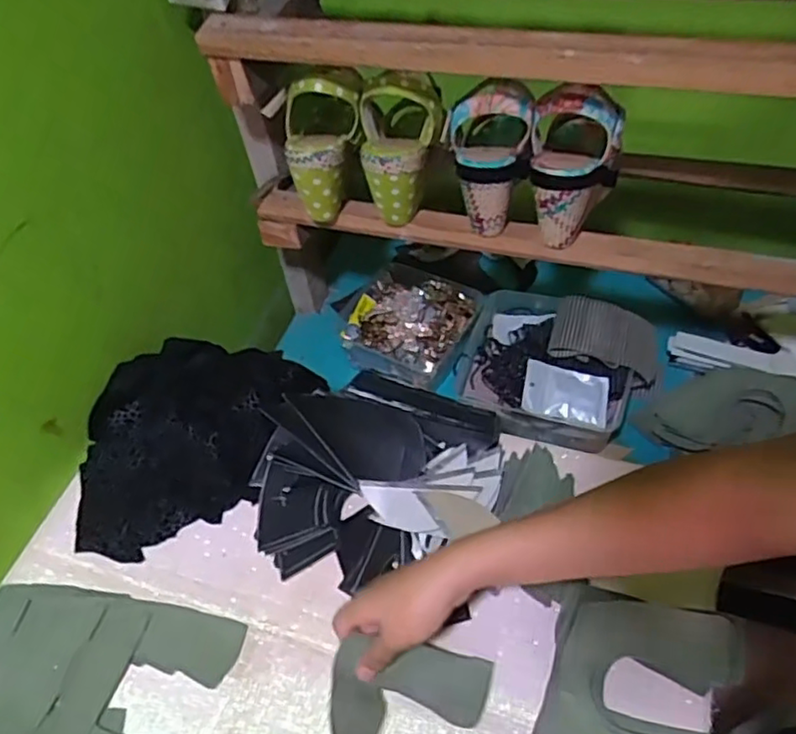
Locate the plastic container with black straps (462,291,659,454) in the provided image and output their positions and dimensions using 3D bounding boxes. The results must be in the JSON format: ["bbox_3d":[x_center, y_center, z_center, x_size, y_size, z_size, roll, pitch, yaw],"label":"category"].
[{"bbox_3d":[0.199,-0.009,0.802,0.231,0.075,0.197,12,53,15],"label":"plastic container with black straps"}]

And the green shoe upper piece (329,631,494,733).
[{"bbox_3d":[0.002,0.268,0.475,0.113,0.051,0.136,9,52,13],"label":"green shoe upper piece"}]

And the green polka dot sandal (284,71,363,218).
[{"bbox_3d":[-0.083,-0.227,0.664,0.072,0.150,0.058,17,20,19],"label":"green polka dot sandal"}]

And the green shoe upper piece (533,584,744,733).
[{"bbox_3d":[0.187,0.248,0.489,0.142,0.026,0.143,14,53,16],"label":"green shoe upper piece"}]

